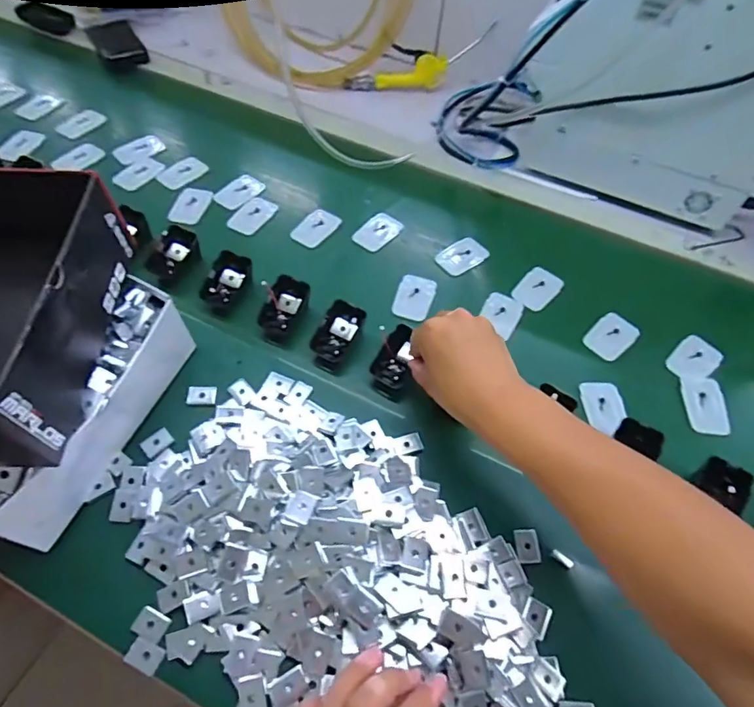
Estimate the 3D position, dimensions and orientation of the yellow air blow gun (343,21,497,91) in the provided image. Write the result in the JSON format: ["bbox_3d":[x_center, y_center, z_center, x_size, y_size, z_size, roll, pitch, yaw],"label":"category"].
[{"bbox_3d":[0.065,-0.506,0.854,0.255,0.075,0.057,-14,57,5],"label":"yellow air blow gun"}]

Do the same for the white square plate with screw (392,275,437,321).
[{"bbox_3d":[0.047,-0.071,0.620,0.049,0.013,0.075,18,57,7],"label":"white square plate with screw"}]

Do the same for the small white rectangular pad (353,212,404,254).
[{"bbox_3d":[0.001,-0.168,0.674,0.046,0.010,0.066,36,60,15],"label":"small white rectangular pad"}]

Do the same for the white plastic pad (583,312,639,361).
[{"bbox_3d":[0.286,-0.020,0.599,0.065,0.011,0.046,-35,68,-25],"label":"white plastic pad"}]

